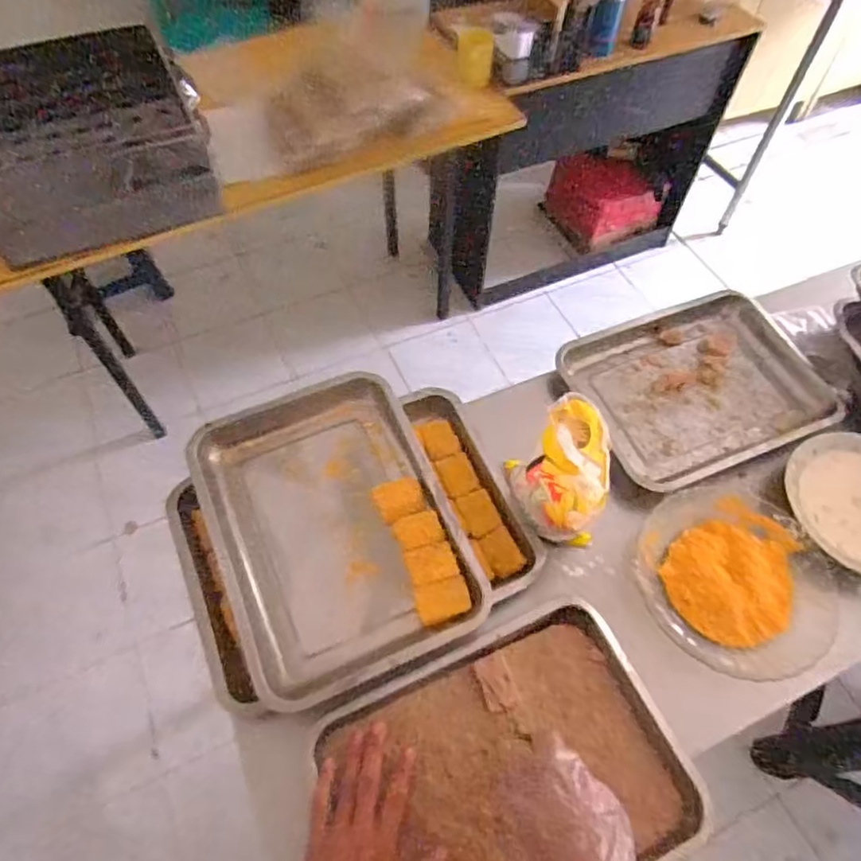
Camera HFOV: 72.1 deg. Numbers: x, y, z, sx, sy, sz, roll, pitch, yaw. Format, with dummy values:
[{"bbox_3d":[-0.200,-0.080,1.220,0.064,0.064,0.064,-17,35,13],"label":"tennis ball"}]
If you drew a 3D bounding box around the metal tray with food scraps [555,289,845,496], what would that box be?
[{"bbox_3d":[0.373,-0.063,0.844,0.334,0.038,0.258,-19,61,-13],"label":"metal tray with food scraps"}]

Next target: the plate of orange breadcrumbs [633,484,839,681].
[{"bbox_3d":[0.353,0.168,0.686,0.203,0.022,0.215,1,59,-1],"label":"plate of orange breadcrumbs"}]

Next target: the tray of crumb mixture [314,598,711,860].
[{"bbox_3d":[0.080,0.336,0.578,0.323,0.032,0.248,-23,62,-15],"label":"tray of crumb mixture"}]

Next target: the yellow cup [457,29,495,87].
[{"bbox_3d":[0.101,-0.844,1.340,0.077,0.088,0.073,1,59,-1],"label":"yellow cup"}]

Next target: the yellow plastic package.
[{"bbox_3d":[0.147,0.052,0.666,0.087,0.154,0.117,-9,59,-7],"label":"yellow plastic package"}]

